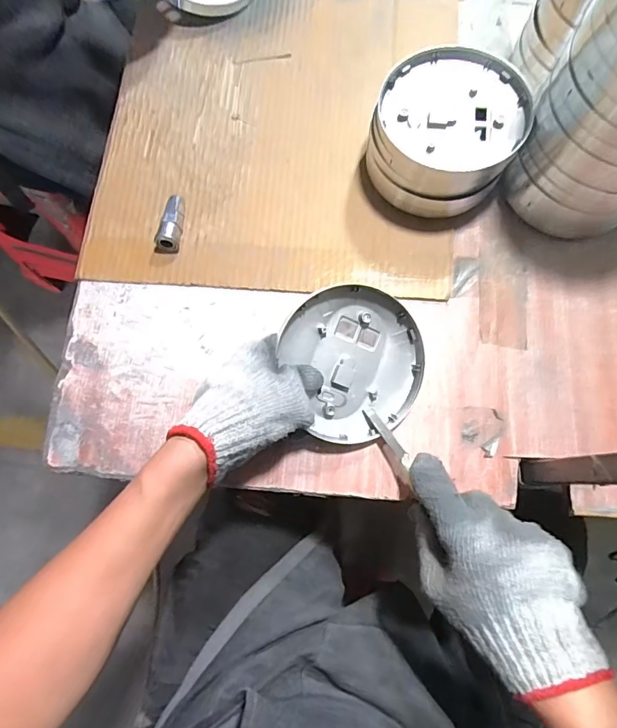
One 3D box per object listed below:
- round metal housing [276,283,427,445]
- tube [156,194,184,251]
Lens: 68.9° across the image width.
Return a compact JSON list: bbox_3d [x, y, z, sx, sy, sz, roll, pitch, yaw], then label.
[{"bbox_3d":[0.043,-0.005,0.405,0.130,0.024,0.130,-2,97,-14],"label":"round metal housing"},{"bbox_3d":[-0.143,-0.147,0.470,0.020,0.021,0.061,10,77,3],"label":"tube"}]

